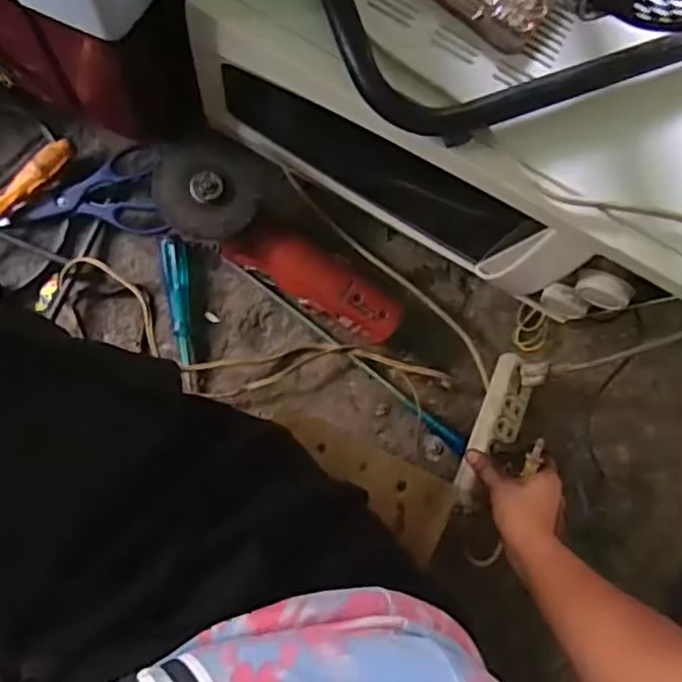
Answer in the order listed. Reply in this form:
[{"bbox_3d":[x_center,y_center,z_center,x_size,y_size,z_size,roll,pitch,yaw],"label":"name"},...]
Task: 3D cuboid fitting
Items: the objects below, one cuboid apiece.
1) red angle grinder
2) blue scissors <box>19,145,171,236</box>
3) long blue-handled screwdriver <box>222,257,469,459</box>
[{"bbox_3d":[-0.059,-0.100,0.682,0.291,0.089,0.116,39,83,-4],"label":"red angle grinder"},{"bbox_3d":[-0.261,-0.153,0.690,0.143,0.023,0.100,-10,86,-9],"label":"blue scissors"},{"bbox_3d":[0.008,0.017,0.716,0.335,0.026,0.018,39,83,-4],"label":"long blue-handled screwdriver"}]

